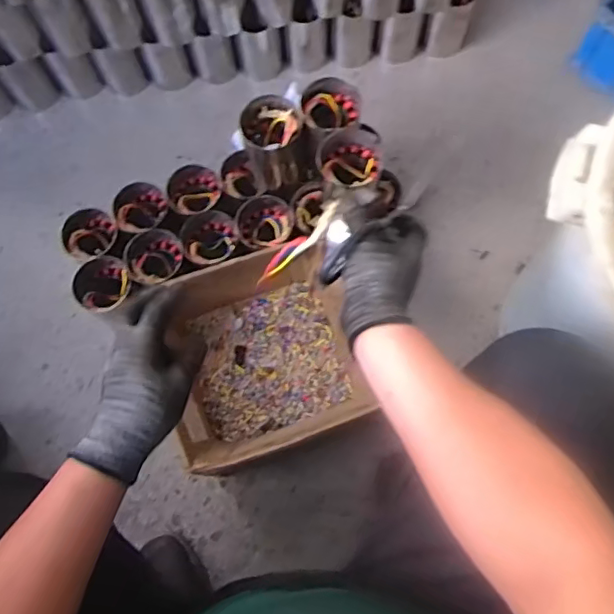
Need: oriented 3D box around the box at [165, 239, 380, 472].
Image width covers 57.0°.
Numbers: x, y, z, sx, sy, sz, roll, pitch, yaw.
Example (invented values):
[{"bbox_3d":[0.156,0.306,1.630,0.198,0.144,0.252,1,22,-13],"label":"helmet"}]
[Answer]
[{"bbox_3d":[-0.079,0.096,0.877,0.236,0.130,0.262,-17,72,-5],"label":"box"}]

